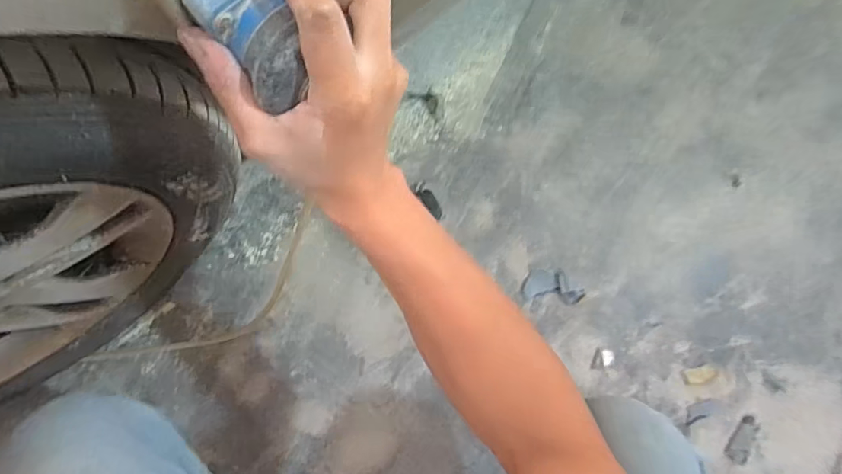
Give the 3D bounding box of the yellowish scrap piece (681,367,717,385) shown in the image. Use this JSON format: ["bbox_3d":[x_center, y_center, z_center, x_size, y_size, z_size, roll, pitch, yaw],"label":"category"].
[{"bbox_3d":[0.466,0.232,0.792,0.060,0.004,0.025,-8,87,-7],"label":"yellowish scrap piece"}]

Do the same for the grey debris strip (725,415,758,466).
[{"bbox_3d":[0.540,0.339,0.793,0.038,0.006,0.078,35,83,-3],"label":"grey debris strip"}]

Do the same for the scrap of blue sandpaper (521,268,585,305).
[{"bbox_3d":[0.220,0.080,0.784,0.098,0.010,0.052,9,85,-5],"label":"scrap of blue sandpaper"}]

